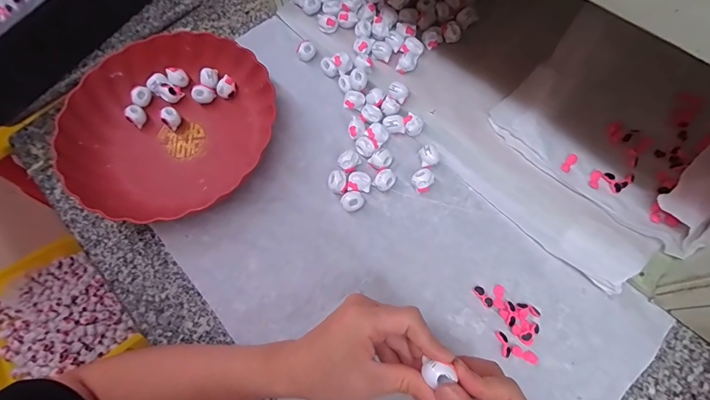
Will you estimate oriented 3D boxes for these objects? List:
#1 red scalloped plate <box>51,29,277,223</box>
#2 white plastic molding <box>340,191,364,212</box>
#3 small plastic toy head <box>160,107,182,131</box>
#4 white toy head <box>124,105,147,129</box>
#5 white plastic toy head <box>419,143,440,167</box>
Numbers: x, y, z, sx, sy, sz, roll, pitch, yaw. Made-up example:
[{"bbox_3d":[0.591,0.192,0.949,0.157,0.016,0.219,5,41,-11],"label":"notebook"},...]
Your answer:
[{"bbox_3d":[-0.225,-0.092,0.428,0.214,0.046,0.234,-1,70,2],"label":"red scalloped plate"},{"bbox_3d":[-0.003,0.001,0.394,0.025,0.017,0.021,-15,70,-3],"label":"white plastic molding"},{"bbox_3d":[-0.226,-0.102,0.439,0.020,0.026,0.018,-38,73,-11],"label":"small plastic toy head"},{"bbox_3d":[-0.274,-0.107,0.445,0.022,0.020,0.021,38,76,15],"label":"white toy head"},{"bbox_3d":[0.087,-0.051,0.412,0.021,0.017,0.025,-6,69,0],"label":"white plastic toy head"}]

